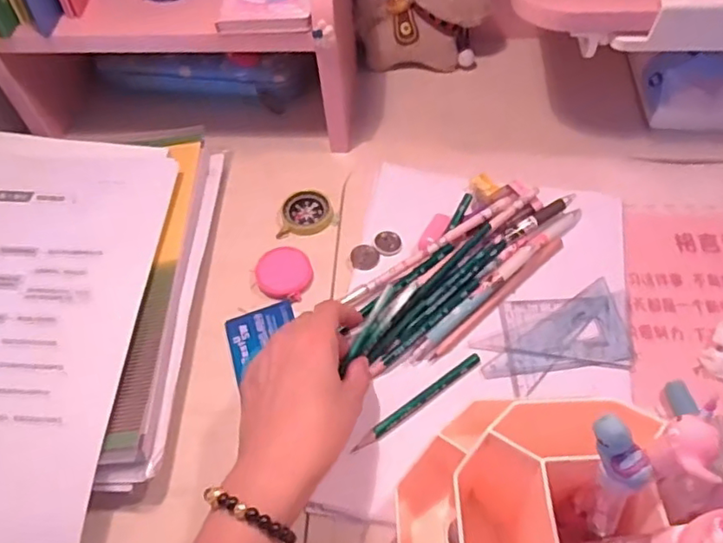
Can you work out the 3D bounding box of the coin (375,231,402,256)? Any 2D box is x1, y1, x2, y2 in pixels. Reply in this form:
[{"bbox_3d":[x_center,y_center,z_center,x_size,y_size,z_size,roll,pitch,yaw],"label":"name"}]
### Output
[{"bbox_3d":[0.022,-0.024,0.490,0.021,0.008,0.021,-2,55,3],"label":"coin"}]

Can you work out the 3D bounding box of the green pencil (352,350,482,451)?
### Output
[{"bbox_3d":[0.040,0.091,0.412,0.109,0.005,0.009,-33,59,-18],"label":"green pencil"}]

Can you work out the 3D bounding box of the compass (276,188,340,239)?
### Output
[{"bbox_3d":[-0.050,-0.052,0.519,0.051,0.010,0.043,-13,55,-5],"label":"compass"}]

